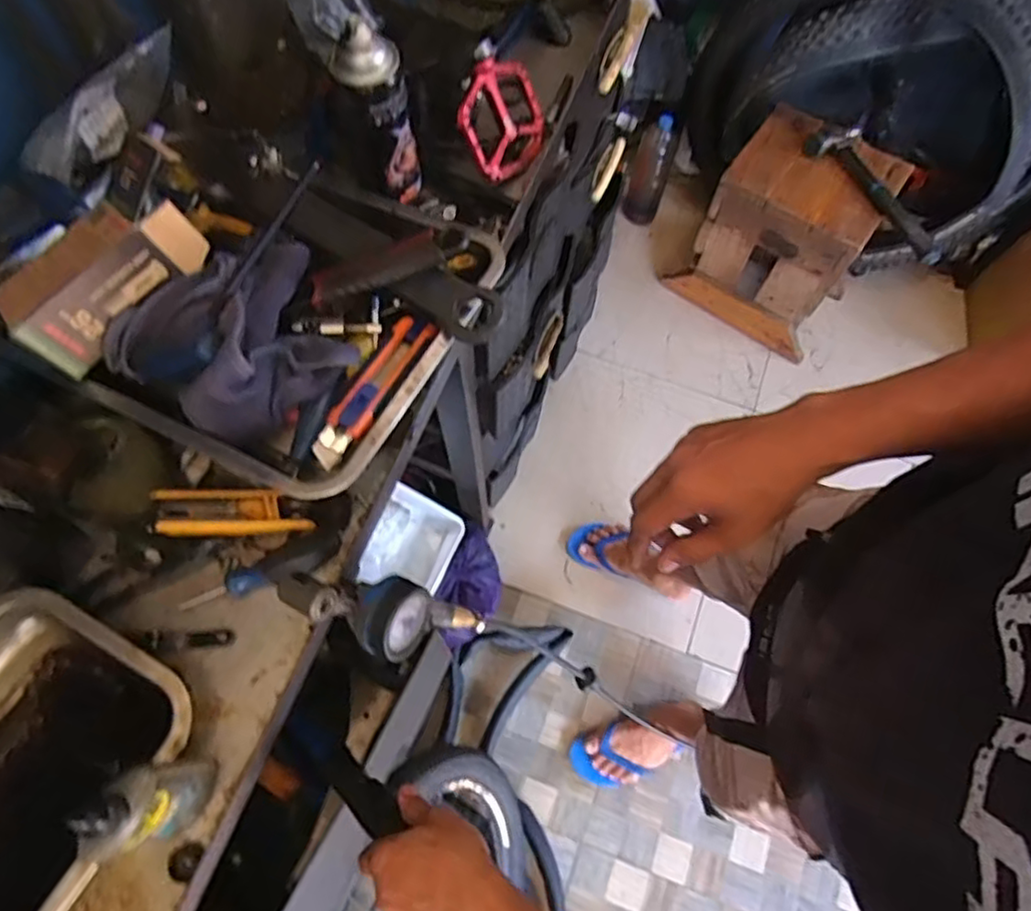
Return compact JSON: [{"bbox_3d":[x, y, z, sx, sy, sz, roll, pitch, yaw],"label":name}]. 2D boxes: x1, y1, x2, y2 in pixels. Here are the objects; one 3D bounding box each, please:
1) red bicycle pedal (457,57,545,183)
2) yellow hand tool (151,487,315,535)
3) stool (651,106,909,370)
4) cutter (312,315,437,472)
[{"bbox_3d":[-0.013,-0.359,0.698,0.019,0.109,0.114,15,51,42],"label":"red bicycle pedal"},{"bbox_3d":[-0.233,0.045,0.546,0.123,0.016,0.038,-2,68,-2],"label":"yellow hand tool"},{"bbox_3d":[0.611,-0.486,1.508,0.348,0.440,0.279,40,72,14],"label":"stool"},{"bbox_3d":[-0.108,-0.054,0.508,0.030,0.023,0.152,21,52,7],"label":"cutter"}]

